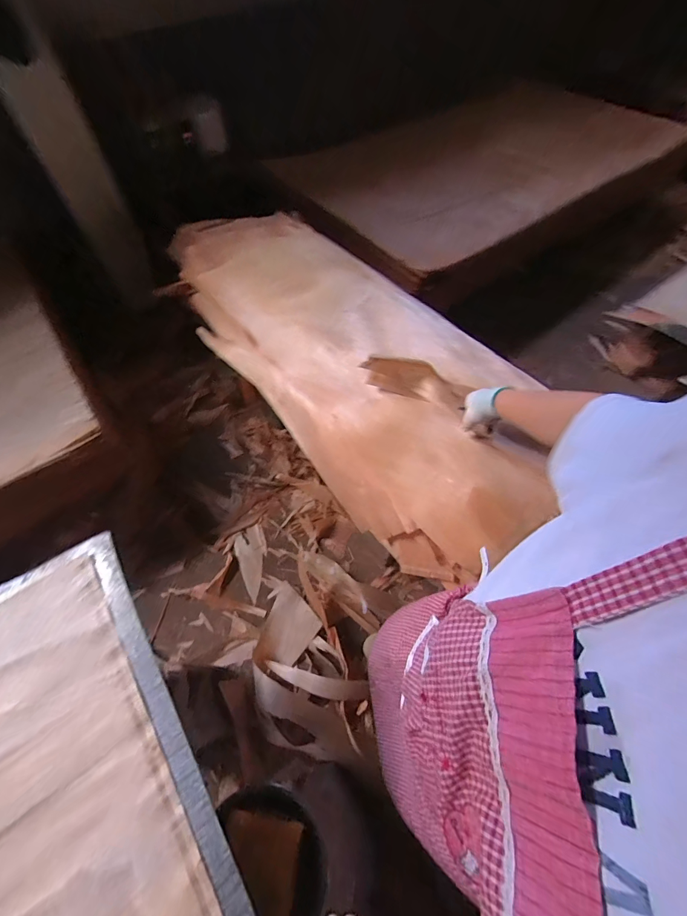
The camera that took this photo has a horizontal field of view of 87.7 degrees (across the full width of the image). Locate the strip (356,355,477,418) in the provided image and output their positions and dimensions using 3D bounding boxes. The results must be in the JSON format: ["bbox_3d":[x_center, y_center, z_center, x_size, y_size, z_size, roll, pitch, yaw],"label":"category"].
[{"bbox_3d":[0.166,-0.178,0.825,0.234,0.086,0.069,22,60,12],"label":"strip"}]

